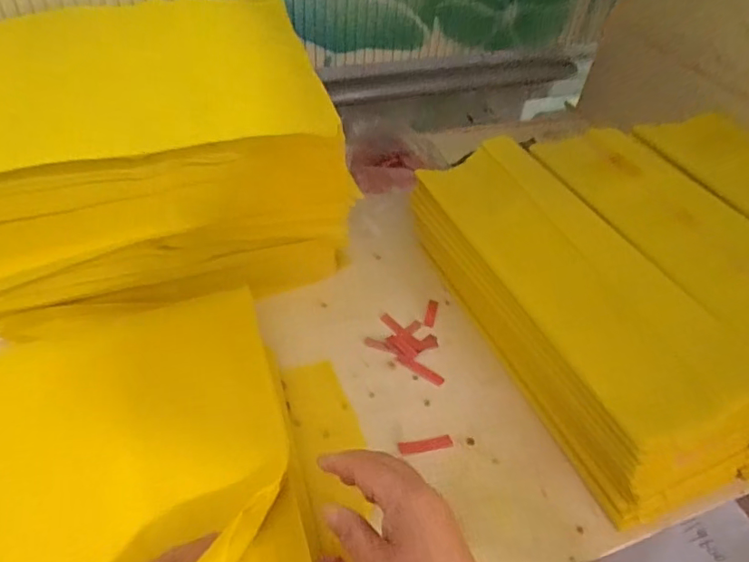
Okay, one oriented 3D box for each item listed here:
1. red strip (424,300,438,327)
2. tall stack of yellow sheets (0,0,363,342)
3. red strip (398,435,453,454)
[{"bbox_3d":[0.062,0.035,0.576,0.010,0.006,0.041,12,45,8],"label":"red strip"},{"bbox_3d":[-0.238,-0.125,0.562,0.353,0.216,0.264,-13,47,-17],"label":"tall stack of yellow sheets"},{"bbox_3d":[0.045,0.142,0.458,0.047,0.004,0.012,-7,46,-11],"label":"red strip"}]

